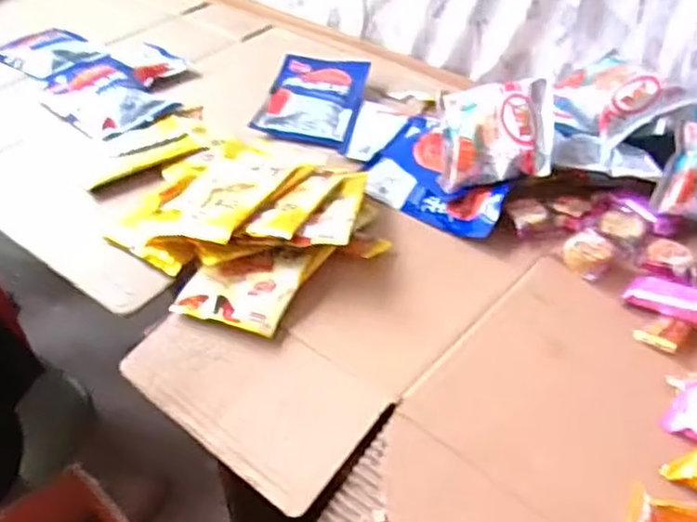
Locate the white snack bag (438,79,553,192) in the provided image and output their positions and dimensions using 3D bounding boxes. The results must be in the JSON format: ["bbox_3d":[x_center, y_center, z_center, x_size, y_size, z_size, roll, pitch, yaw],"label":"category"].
[{"bbox_3d":[0.155,-0.133,0.725,0.113,0.038,0.113,-6,69,15],"label":"white snack bag"}]

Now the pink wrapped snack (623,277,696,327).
[{"bbox_3d":[0.292,0.037,0.603,0.038,0.016,0.091,-36,37,-31],"label":"pink wrapped snack"}]

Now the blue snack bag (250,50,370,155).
[{"bbox_3d":[-0.044,-0.208,0.868,0.119,0.016,0.185,7,44,9],"label":"blue snack bag"}]

